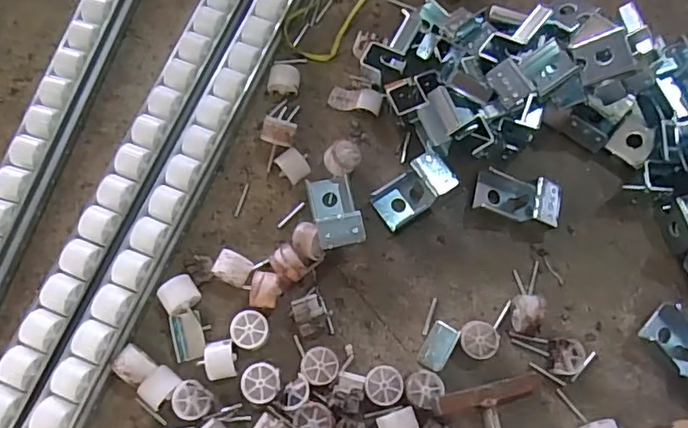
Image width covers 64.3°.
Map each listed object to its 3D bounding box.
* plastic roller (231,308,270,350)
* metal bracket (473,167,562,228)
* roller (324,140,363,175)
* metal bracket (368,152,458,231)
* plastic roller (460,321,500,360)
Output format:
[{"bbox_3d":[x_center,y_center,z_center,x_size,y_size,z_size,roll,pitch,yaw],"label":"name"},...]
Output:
[{"bbox_3d":[-0.089,0.112,0.525,0.034,0.021,0.035,1,71,-1],"label":"plastic roller"},{"bbox_3d":[0.179,-0.018,0.562,0.085,0.036,0.047,17,71,4],"label":"metal bracket"},{"bbox_3d":[-0.001,-0.056,0.576,0.036,0.032,0.031,-42,77,-14],"label":"roller"},{"bbox_3d":[0.071,-0.023,0.564,0.080,0.036,0.045,-30,74,-11],"label":"metal bracket"},{"bbox_3d":[0.127,0.121,0.521,0.035,0.022,0.033,1,71,-1],"label":"plastic roller"}]

